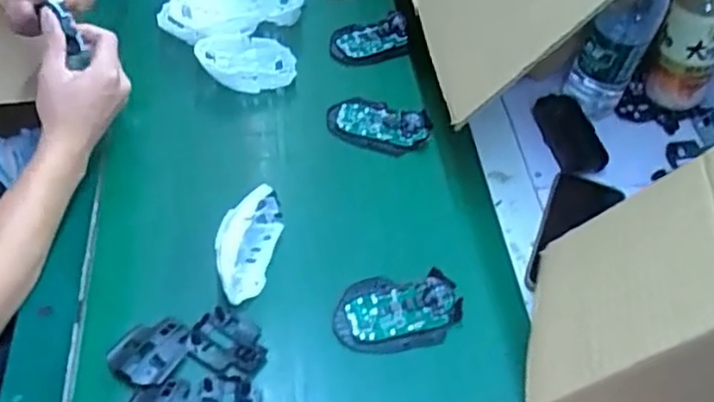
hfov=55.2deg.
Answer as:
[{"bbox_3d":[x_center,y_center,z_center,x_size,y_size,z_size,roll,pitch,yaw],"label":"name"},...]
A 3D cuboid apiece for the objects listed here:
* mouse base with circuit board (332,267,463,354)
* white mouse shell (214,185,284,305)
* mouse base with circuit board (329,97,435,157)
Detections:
[{"bbox_3d":[0.037,0.100,0.619,0.113,0.014,0.071,-4,51,-6],"label":"mouse base with circuit board"},{"bbox_3d":[-0.101,0.037,0.623,0.045,0.064,0.114,13,52,3],"label":"white mouse shell"},{"bbox_3d":[0.025,-0.090,0.765,0.113,0.020,0.062,14,52,9],"label":"mouse base with circuit board"}]

